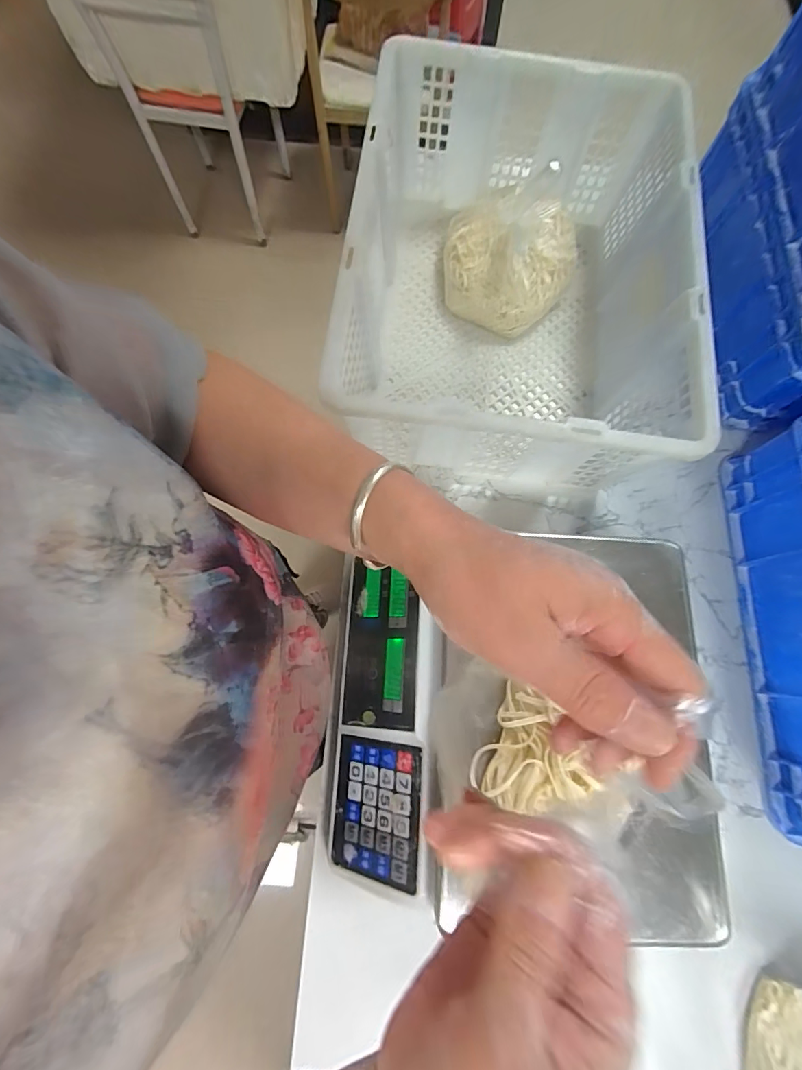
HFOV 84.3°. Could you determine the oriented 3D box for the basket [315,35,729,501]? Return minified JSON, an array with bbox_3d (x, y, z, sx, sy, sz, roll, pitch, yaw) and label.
[{"bbox_3d":[0.124,-0.294,0.514,0.341,0.174,0.477,4,74,0],"label":"basket"}]

